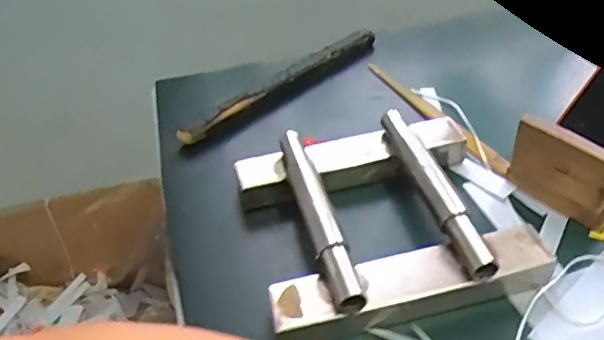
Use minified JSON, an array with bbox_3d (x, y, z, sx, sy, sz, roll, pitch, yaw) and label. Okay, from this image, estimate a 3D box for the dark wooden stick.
[{"bbox_3d":[-0.018,-0.095,0.612,0.264,0.021,0.014,-32,48,-29],"label":"dark wooden stick"}]

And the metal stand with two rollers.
[{"bbox_3d":[0.060,0.030,0.446,0.193,0.044,0.177,-11,41,-8],"label":"metal stand with two rollers"}]

